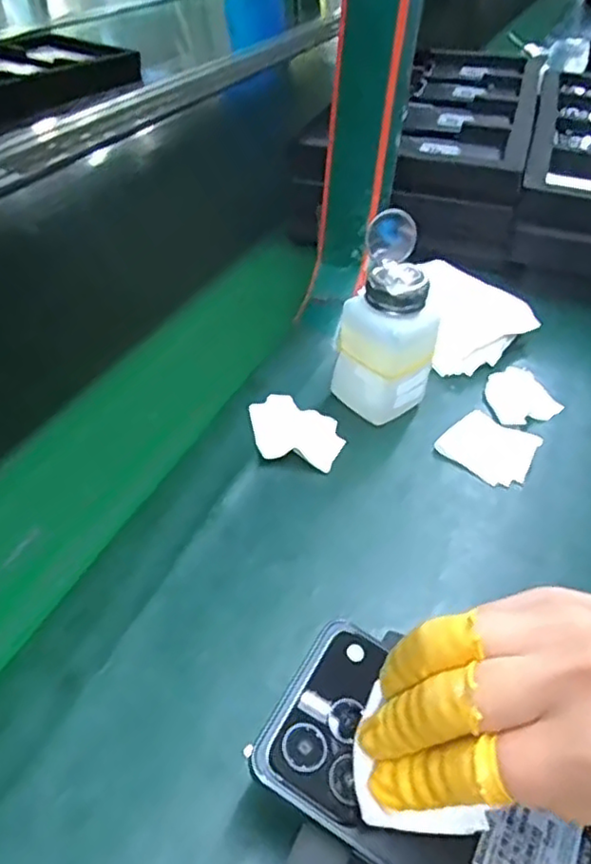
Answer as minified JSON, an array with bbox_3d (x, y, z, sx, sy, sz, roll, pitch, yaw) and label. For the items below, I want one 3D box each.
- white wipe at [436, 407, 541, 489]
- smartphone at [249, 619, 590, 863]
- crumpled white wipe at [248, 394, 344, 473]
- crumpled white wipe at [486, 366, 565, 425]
[{"bbox_3d":[0.132,0.009,0.444,0.058,0.016,0.050,32,49,26],"label":"white wipe"},{"bbox_3d":[0.049,0.135,0.251,0.125,0.008,0.070,36,50,14],"label":"smartphone"},{"bbox_3d":[0.001,-0.001,0.441,0.060,0.008,0.061,4,43,-3],"label":"crumpled white wipe"},{"bbox_3d":[0.167,-0.025,0.482,0.054,0.024,0.039,21,45,16],"label":"crumpled white wipe"}]

